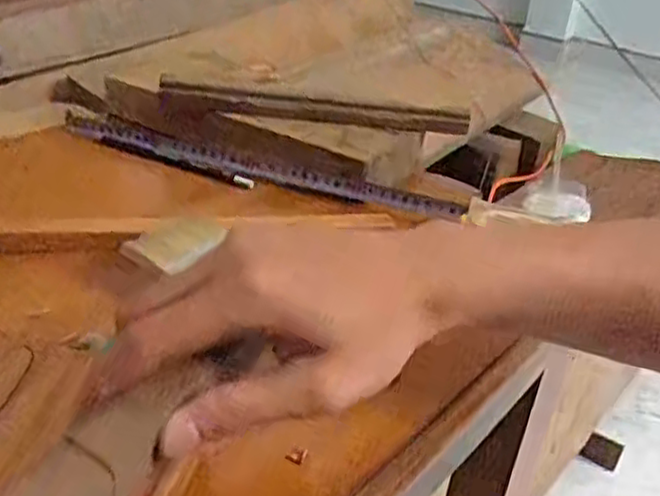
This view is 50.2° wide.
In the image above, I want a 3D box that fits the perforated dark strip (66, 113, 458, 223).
[{"bbox_3d":[-0.072,-0.074,0.623,0.378,0.017,0.026,15,32,16],"label":"perforated dark strip"}]

